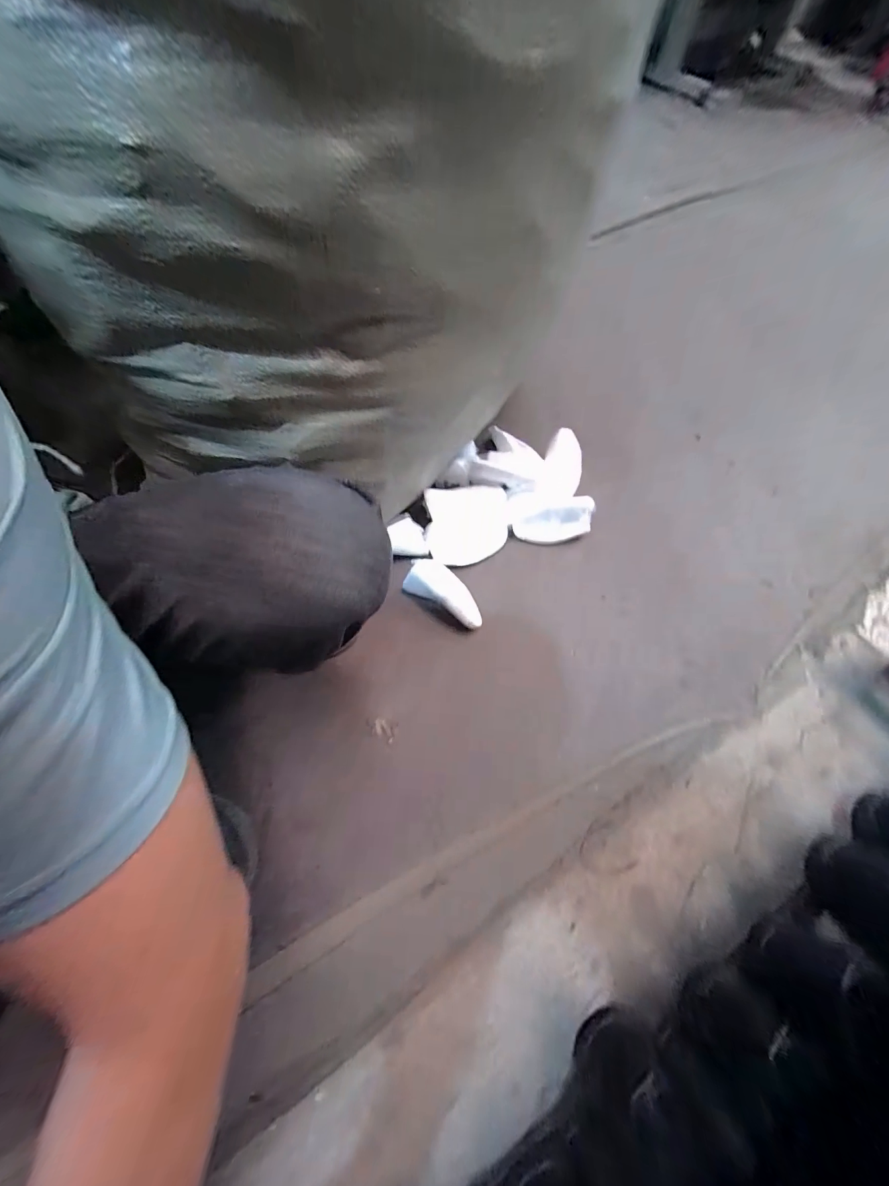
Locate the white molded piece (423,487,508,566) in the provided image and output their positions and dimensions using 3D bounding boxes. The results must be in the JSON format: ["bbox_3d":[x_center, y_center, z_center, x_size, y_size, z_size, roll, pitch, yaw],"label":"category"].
[{"bbox_3d":[0.043,-0.128,0.753,0.153,0.024,0.142,-6,92,-6],"label":"white molded piece"}]

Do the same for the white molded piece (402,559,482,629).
[{"bbox_3d":[0.008,-0.002,0.686,0.139,0.070,0.075,28,65,13],"label":"white molded piece"}]

